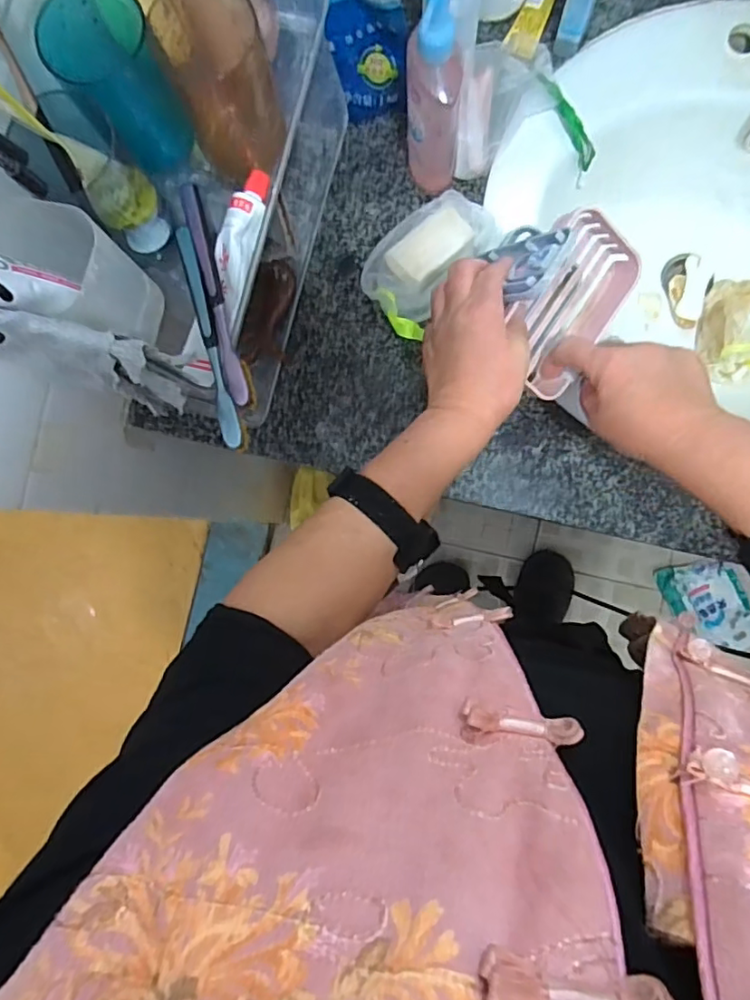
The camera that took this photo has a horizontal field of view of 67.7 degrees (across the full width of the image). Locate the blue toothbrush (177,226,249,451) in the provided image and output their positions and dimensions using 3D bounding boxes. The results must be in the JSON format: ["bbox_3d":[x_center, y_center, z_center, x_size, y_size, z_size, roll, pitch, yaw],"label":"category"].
[{"bbox_3d":[-0.120,-0.121,0.404,0.015,0.029,0.179,-17,85,2],"label":"blue toothbrush"}]

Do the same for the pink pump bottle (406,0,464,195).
[{"bbox_3d":[0.048,-0.328,0.451,0.045,0.178,0.051,5,87,4],"label":"pink pump bottle"}]

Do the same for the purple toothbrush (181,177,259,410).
[{"bbox_3d":[-0.116,-0.150,0.403,0.016,0.022,0.178,-17,85,2],"label":"purple toothbrush"}]

